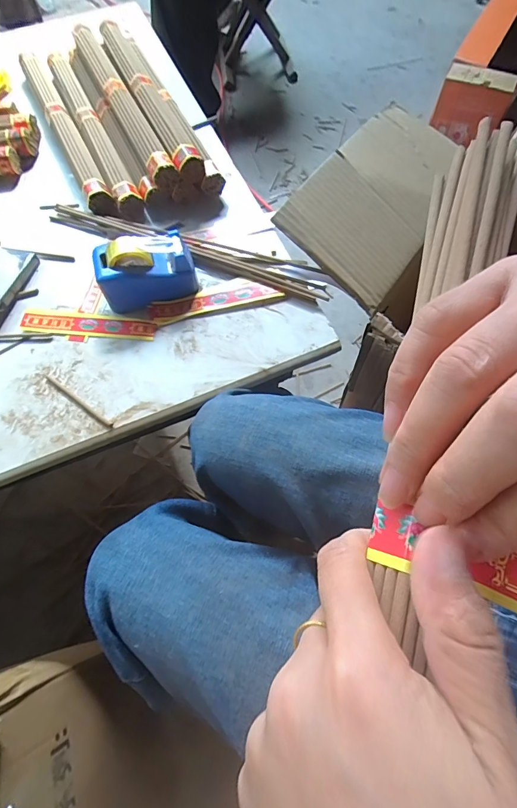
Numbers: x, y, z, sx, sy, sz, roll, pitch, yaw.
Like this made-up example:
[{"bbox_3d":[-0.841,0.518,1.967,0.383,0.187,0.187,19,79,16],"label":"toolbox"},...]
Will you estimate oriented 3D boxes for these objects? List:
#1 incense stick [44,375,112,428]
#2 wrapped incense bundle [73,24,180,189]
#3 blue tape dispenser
[{"bbox_3d":[-0.183,-0.003,0.393,0.095,0.004,0.006,33,75,13],"label":"incense stick"},{"bbox_3d":[-0.181,-0.399,0.515,0.030,0.035,0.326,-25,69,-9],"label":"wrapped incense bundle"},{"bbox_3d":[-0.121,-0.144,0.420,0.100,0.057,0.054,-15,70,-4],"label":"blue tape dispenser"}]

